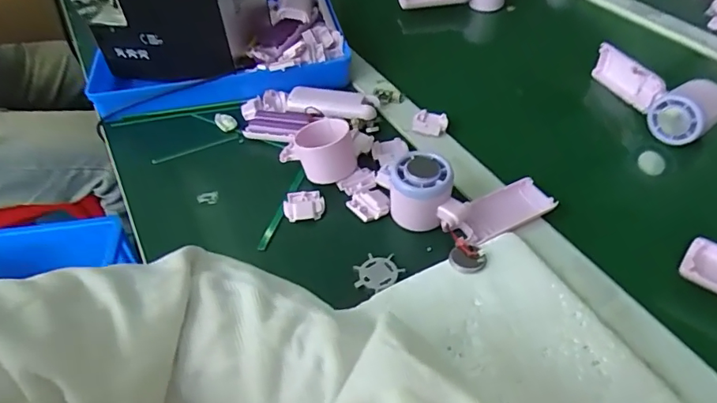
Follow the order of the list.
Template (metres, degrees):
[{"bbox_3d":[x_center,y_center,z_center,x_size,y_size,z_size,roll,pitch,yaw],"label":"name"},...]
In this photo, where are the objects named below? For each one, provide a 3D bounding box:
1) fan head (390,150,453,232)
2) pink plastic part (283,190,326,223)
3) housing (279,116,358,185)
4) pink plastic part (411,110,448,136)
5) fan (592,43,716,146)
[{"bbox_3d":[0.057,-0.011,0.461,0.054,0.050,0.057,-3,45,3],"label":"fan head"},{"bbox_3d":[-0.053,0.003,0.491,0.040,0.011,0.034,-7,45,-2],"label":"pink plastic part"},{"bbox_3d":[-0.042,-0.052,0.513,0.069,0.046,0.070,-26,49,-19],"label":"housing"},{"bbox_3d":[0.083,-0.091,0.572,0.038,0.016,0.028,22,51,24],"label":"pink plastic part"},{"bbox_3d":[0.345,-0.131,0.581,0.061,0.055,0.163,-12,46,-7],"label":"fan"}]

